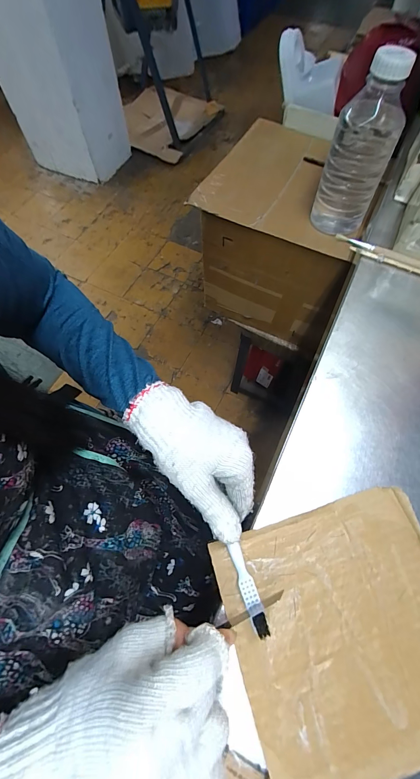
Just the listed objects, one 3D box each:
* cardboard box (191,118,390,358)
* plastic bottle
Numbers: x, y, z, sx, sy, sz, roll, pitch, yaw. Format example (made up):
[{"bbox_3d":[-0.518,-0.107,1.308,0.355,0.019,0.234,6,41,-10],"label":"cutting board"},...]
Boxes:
[{"bbox_3d":[0.165,-0.350,0.730,0.325,0.292,0.336,24,68,10],"label":"cardboard box"},{"bbox_3d":[0.226,-0.354,0.469,0.088,0.217,0.068,19,68,9],"label":"plastic bottle"}]

